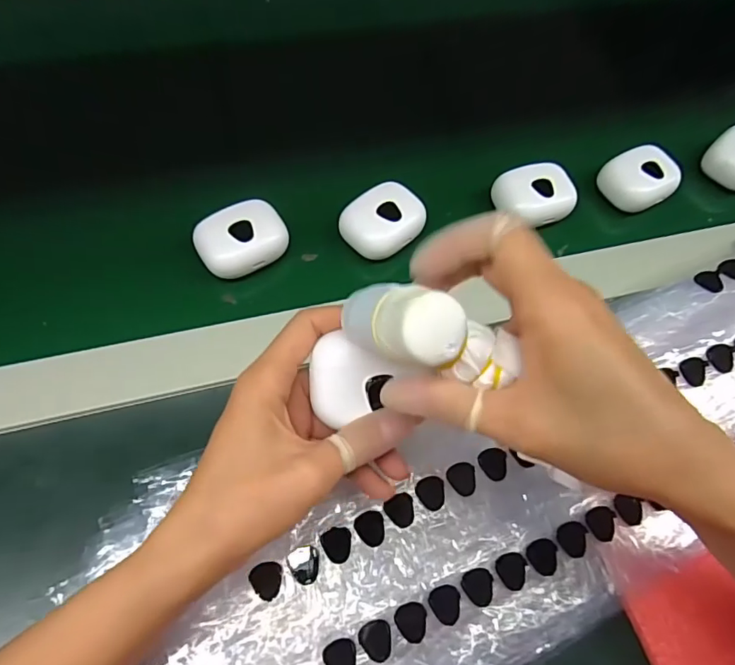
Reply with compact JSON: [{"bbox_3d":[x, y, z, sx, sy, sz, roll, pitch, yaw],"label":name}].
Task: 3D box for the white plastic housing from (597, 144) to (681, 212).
[{"bbox_3d":[0.212,-0.120,0.389,0.050,0.021,0.045,-25,70,-15],"label":"white plastic housing"}]

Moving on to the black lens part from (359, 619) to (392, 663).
[{"bbox_3d":[0.004,0.151,0.244,0.015,0.005,0.018,-6,66,-7],"label":"black lens part"}]

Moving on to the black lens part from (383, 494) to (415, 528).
[{"bbox_3d":[0.019,0.096,0.272,0.015,0.004,0.017,-29,71,-16],"label":"black lens part"}]

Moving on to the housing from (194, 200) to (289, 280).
[{"bbox_3d":[-0.085,-0.064,0.339,0.057,0.021,0.040,-34,73,-18],"label":"housing"}]

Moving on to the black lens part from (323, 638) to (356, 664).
[{"bbox_3d":[-0.012,0.159,0.242,0.015,0.005,0.018,-13,67,-10],"label":"black lens part"}]

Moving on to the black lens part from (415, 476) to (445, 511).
[{"bbox_3d":[0.035,0.089,0.277,0.015,0.004,0.018,-3,66,-6],"label":"black lens part"}]

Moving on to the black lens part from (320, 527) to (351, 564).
[{"bbox_3d":[-0.015,0.111,0.262,0.015,0.004,0.017,-15,68,-11],"label":"black lens part"}]

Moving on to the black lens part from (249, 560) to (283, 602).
[{"bbox_3d":[-0.051,0.125,0.251,0.015,0.004,0.017,-5,66,-7],"label":"black lens part"}]

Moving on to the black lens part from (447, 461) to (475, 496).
[{"bbox_3d":[0.053,0.082,0.281,0.015,0.004,0.018,-6,75,2],"label":"black lens part"}]

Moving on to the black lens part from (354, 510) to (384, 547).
[{"bbox_3d":[0.001,0.104,0.267,0.015,0.004,0.018,-5,66,-7],"label":"black lens part"}]

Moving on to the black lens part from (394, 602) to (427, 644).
[{"bbox_3d":[0.023,0.144,0.249,0.015,0.004,0.017,-22,69,-14],"label":"black lens part"}]

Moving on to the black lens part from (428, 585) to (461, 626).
[{"bbox_3d":[0.040,0.137,0.252,0.015,0.004,0.018,-14,67,-11],"label":"black lens part"}]

